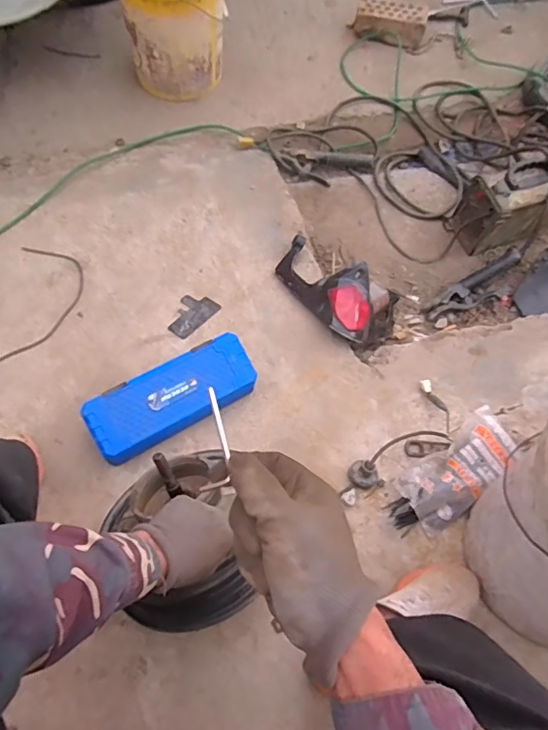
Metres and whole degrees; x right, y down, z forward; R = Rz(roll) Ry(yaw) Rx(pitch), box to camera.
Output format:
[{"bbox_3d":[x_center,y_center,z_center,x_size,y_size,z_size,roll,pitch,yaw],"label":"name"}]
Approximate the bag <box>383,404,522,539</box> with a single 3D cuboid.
[{"bbox_3d":[0.314,0.195,0.904,0.256,0.070,0.112,-35,72,-18],"label":"bag"}]

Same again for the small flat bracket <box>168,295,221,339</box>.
[{"bbox_3d":[-0.188,-0.116,1.150,0.085,0.010,0.122,37,68,12],"label":"small flat bracket"}]

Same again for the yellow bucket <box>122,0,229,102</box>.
[{"bbox_3d":[-0.280,-1.011,1.468,0.288,0.385,0.284,2,65,-4],"label":"yellow bucket"}]

